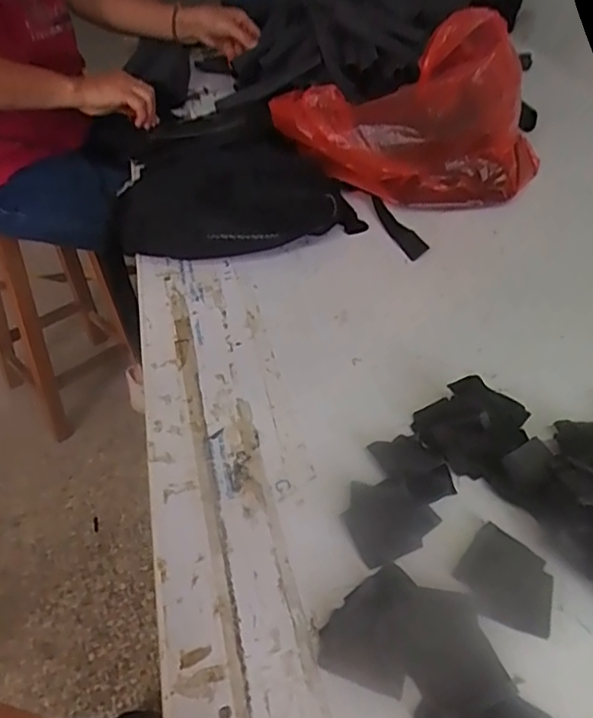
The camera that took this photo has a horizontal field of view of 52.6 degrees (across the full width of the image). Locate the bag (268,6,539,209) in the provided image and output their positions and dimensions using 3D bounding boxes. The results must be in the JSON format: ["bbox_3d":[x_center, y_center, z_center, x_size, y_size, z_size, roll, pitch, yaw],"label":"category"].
[{"bbox_3d":[0.162,-0.302,0.754,0.368,0.213,0.112,-5,44,-6],"label":"bag"}]

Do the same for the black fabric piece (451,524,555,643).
[{"bbox_3d":[0.147,0.153,0.423,0.063,0.004,0.069,15,45,15],"label":"black fabric piece"}]

